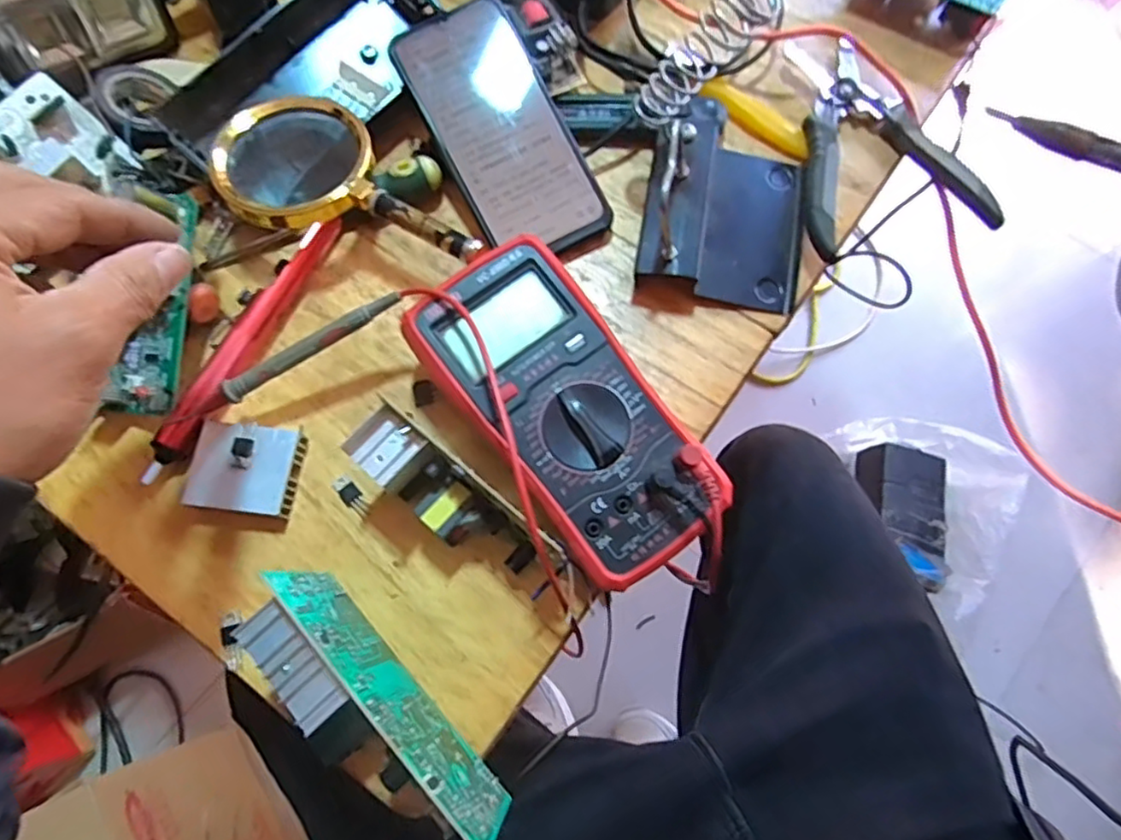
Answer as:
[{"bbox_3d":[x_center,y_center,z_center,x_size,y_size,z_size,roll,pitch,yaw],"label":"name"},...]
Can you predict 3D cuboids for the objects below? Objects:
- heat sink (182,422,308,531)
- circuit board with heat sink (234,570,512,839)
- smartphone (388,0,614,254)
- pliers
[{"bbox_3d":[-0.173,0.030,0.352,0.051,0.019,0.053,6,73,2],"label":"heat sink"},{"bbox_3d":[-0.087,0.135,0.290,0.037,0.071,0.147,-42,78,-11],"label":"circuit board with heat sink"},{"bbox_3d":[-0.036,-0.178,0.396,0.078,0.009,0.160,-28,87,-5],"label":"smartphone"},{"bbox_3d":[0.185,-0.179,0.411,0.128,0.021,0.160,-23,75,-7],"label":"pliers"}]

